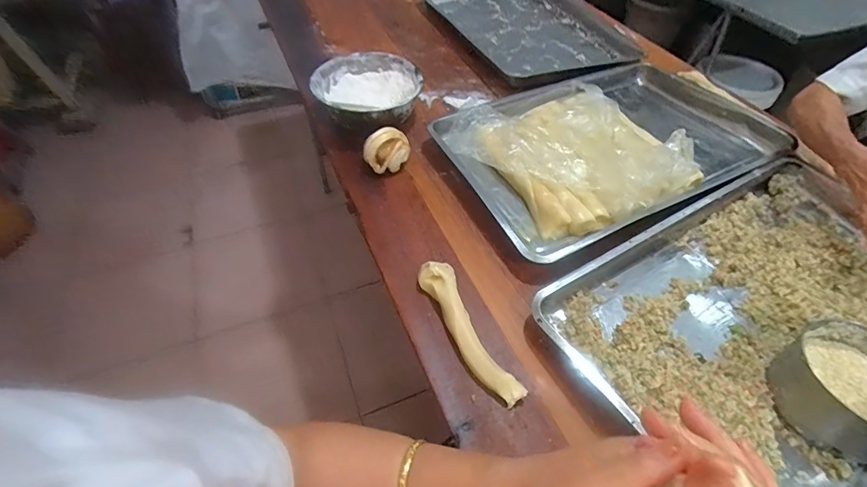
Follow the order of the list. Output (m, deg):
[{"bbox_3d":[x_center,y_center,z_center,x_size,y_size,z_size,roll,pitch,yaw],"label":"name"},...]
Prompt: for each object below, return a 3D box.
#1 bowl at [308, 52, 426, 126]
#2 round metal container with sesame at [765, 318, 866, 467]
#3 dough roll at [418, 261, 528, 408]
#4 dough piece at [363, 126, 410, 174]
[{"bbox_3d":[-0.138,-0.320,0.886,0.218,0.073,0.221,-4,51,-5],"label":"bowl"},{"bbox_3d":[0.486,0.167,0.479,0.138,0.065,0.138,1,50,-1],"label":"round metal container with sesame"},{"bbox_3d":[0.044,0.117,0.562,0.051,0.032,0.219,-18,53,-16],"label":"dough roll"},{"bbox_3d":[-0.088,-0.175,0.788,0.085,0.062,0.077,-1,50,-2],"label":"dough piece"}]

